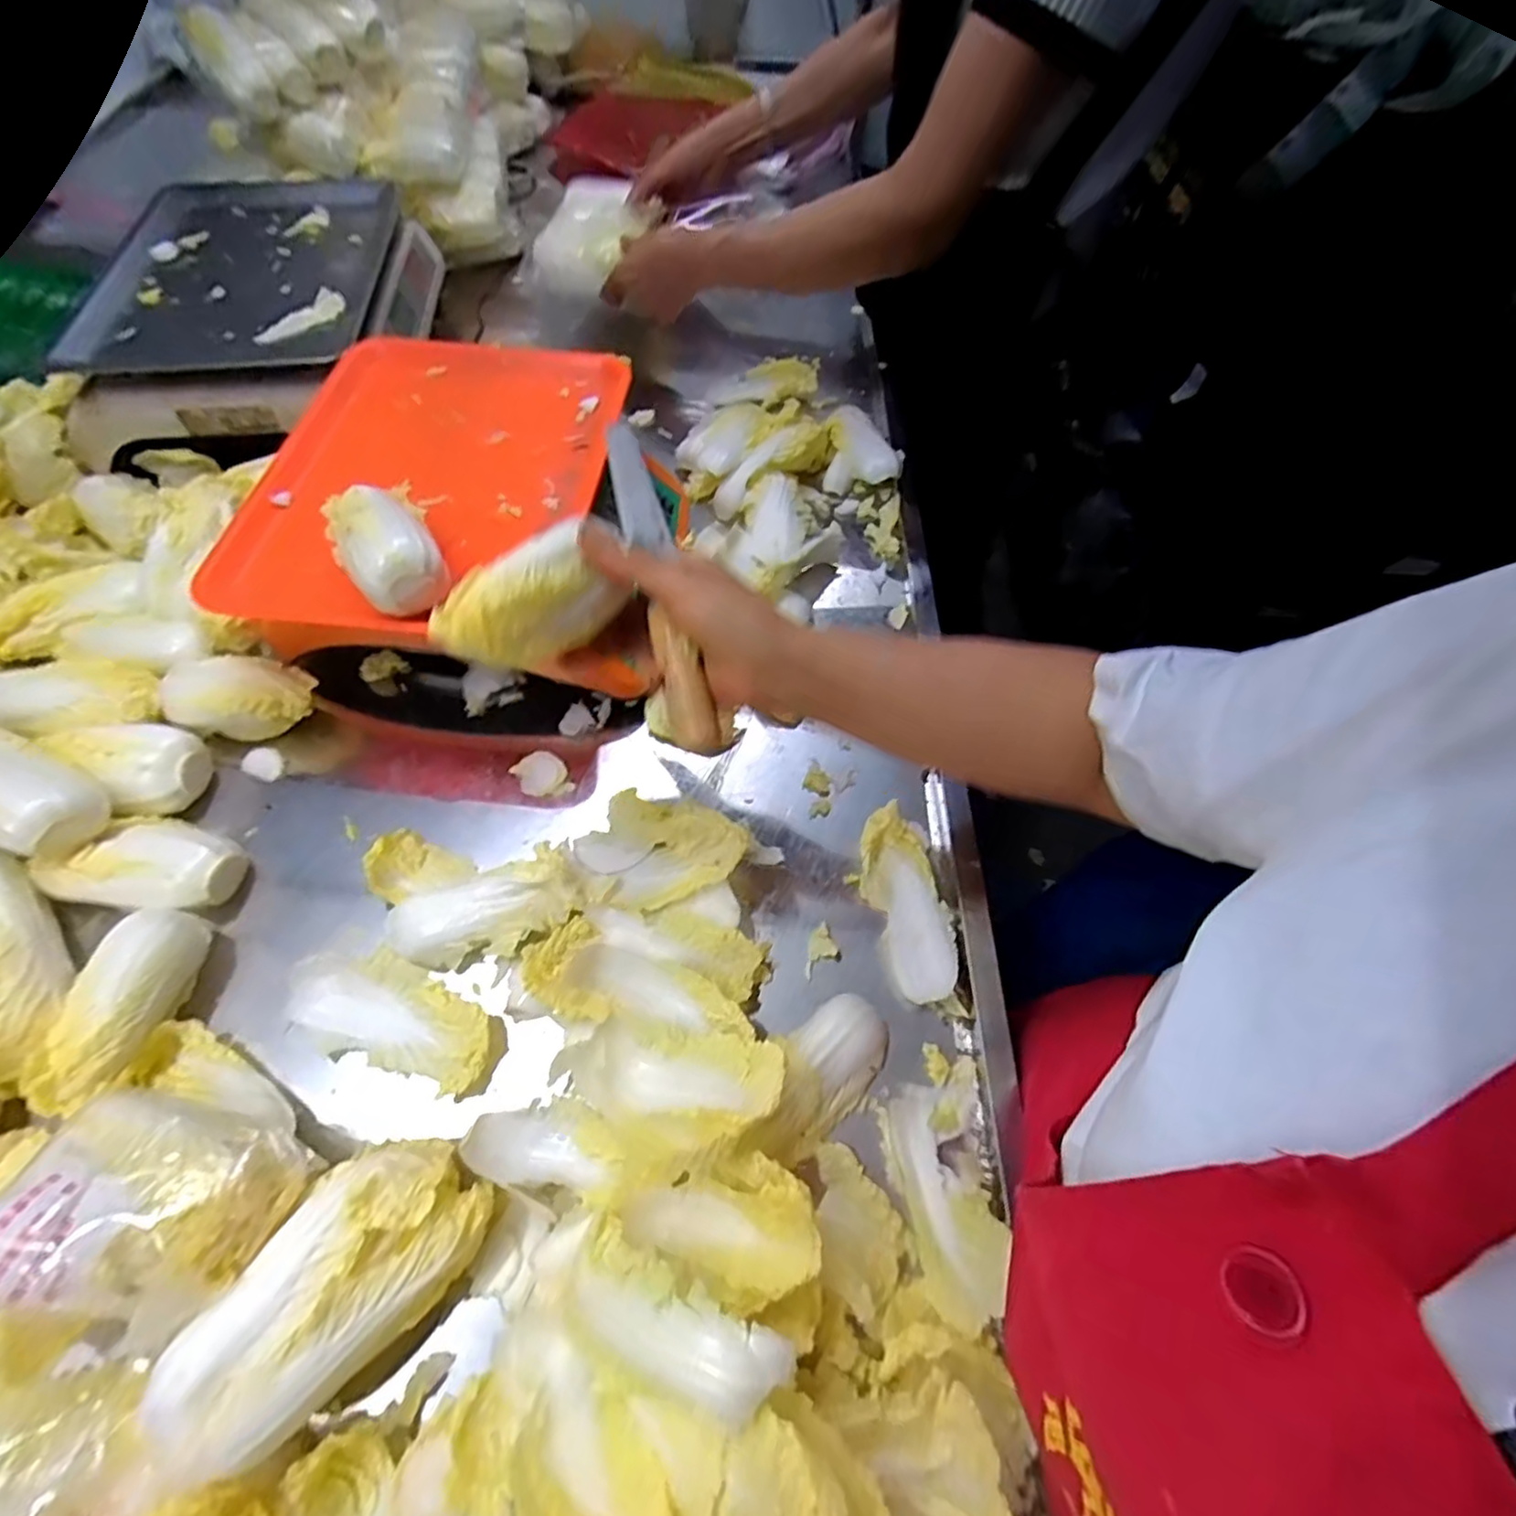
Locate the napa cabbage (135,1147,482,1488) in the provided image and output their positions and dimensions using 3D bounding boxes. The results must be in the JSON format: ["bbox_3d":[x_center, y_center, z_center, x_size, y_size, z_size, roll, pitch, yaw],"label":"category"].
[{"bbox_3d":[-0.201,0.247,0.324,0.075,0.055,0.136,41,67,18],"label":"napa cabbage"}]

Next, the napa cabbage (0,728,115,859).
[{"bbox_3d":[-0.464,0.013,0.423,0.114,0.049,0.050,28,63,13],"label":"napa cabbage"}]

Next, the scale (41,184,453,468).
[{"bbox_3d":[-0.475,-0.429,0.666,0.278,0.088,0.334,-4,61,-5],"label":"scale"}]

